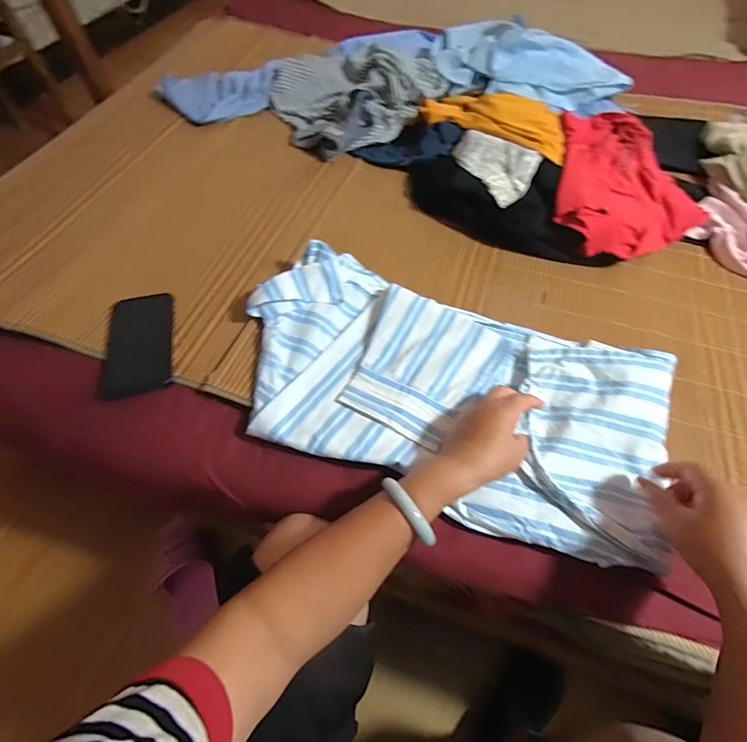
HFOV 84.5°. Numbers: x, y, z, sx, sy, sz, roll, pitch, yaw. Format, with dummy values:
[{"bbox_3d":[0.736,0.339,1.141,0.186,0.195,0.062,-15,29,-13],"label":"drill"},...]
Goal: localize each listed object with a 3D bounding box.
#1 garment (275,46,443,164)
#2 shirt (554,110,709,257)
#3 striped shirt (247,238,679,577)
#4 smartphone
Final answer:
[{"bbox_3d":[-0.031,-0.555,0.816,0.302,0.095,0.243,-26,63,-15],"label":"garment"},{"bbox_3d":[0.420,-0.293,0.670,0.247,0.087,0.268,13,60,7],"label":"shirt"},{"bbox_3d":[0.083,0.018,0.499,0.502,0.041,0.268,19,61,11],"label":"striped shirt"},{"bbox_3d":[-0.309,-0.039,0.543,0.084,0.011,0.158,-11,60,-7],"label":"smartphone"}]

